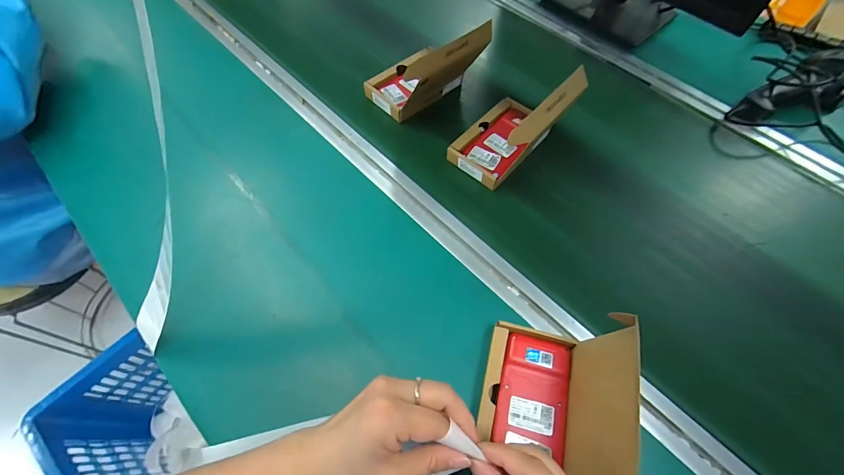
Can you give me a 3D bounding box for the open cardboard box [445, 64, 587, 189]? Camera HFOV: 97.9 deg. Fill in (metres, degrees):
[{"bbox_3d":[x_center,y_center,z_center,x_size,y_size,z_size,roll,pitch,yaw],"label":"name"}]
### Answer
[{"bbox_3d":[0.114,-0.144,0.459,0.103,0.129,0.135,41,67,18],"label":"open cardboard box"}]

